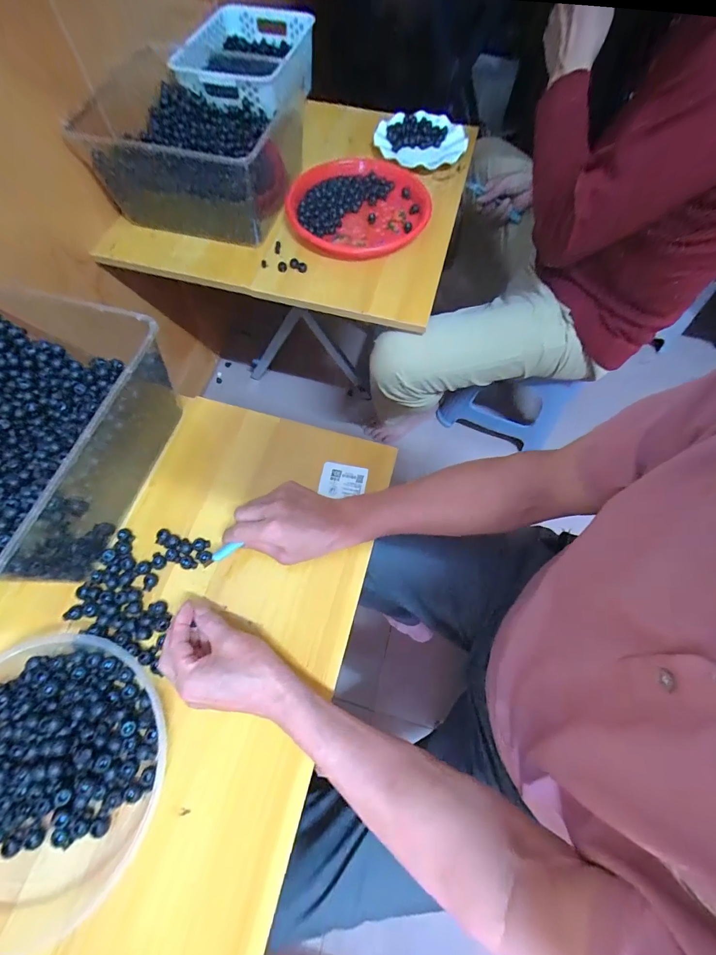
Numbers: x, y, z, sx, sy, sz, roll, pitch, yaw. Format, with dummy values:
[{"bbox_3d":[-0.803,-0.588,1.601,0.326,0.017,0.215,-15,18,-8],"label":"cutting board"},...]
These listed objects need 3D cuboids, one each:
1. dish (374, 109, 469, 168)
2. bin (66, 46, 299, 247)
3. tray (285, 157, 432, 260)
[{"bbox_3d":[0.130,-0.664,0.752,0.179,0.039,0.137,-27,70,-13],"label":"dish"},{"bbox_3d":[-0.254,-0.560,0.653,0.299,0.138,0.274,17,67,5],"label":"bin"},{"bbox_3d":[0.005,-0.480,0.676,0.235,0.049,0.226,9,66,2],"label":"tray"}]

